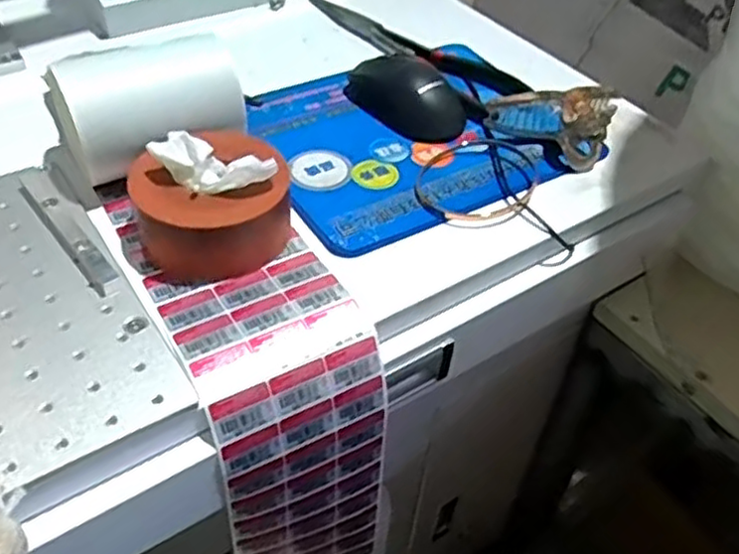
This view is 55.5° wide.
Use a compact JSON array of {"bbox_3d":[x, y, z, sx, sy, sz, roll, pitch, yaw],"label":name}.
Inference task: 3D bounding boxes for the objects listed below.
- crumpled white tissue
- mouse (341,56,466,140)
[{"bbox_3d":[-0.096,-0.069,0.435,0.075,0.028,0.037,20,48,13],"label":"crumpled white tissue"},{"bbox_3d":[0.035,-0.155,0.584,0.066,0.033,0.105,-29,55,-29],"label":"mouse"}]

